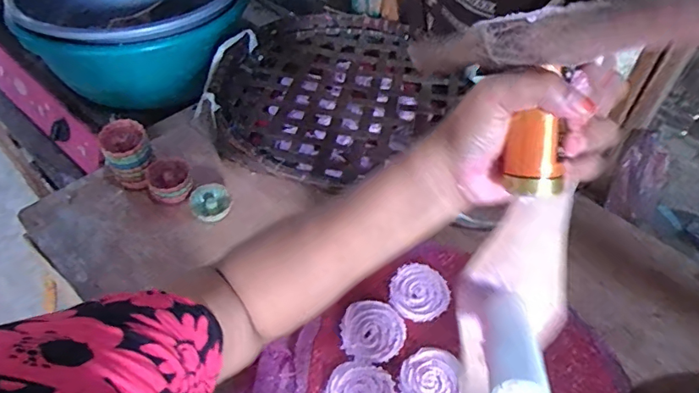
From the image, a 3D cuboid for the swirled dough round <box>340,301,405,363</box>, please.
[{"bbox_3d":[0.028,0.164,0.603,0.075,0.011,0.076,1,48,-1],"label":"swirled dough round"}]

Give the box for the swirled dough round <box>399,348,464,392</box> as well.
[{"bbox_3d":[0.095,0.213,0.571,0.069,0.004,0.078,14,49,10],"label":"swirled dough round"}]

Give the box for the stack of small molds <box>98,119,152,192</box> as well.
[{"bbox_3d":[-0.323,-0.060,0.723,0.065,0.081,0.062,-21,52,-20],"label":"stack of small molds"}]

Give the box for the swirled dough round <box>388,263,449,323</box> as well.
[{"bbox_3d":[0.090,0.123,0.641,0.078,0.007,0.075,1,48,-1],"label":"swirled dough round"}]

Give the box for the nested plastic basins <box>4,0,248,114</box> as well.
[{"bbox_3d":[-0.422,-0.352,0.996,0.408,0.197,0.387,1,48,-1],"label":"nested plastic basins"}]

